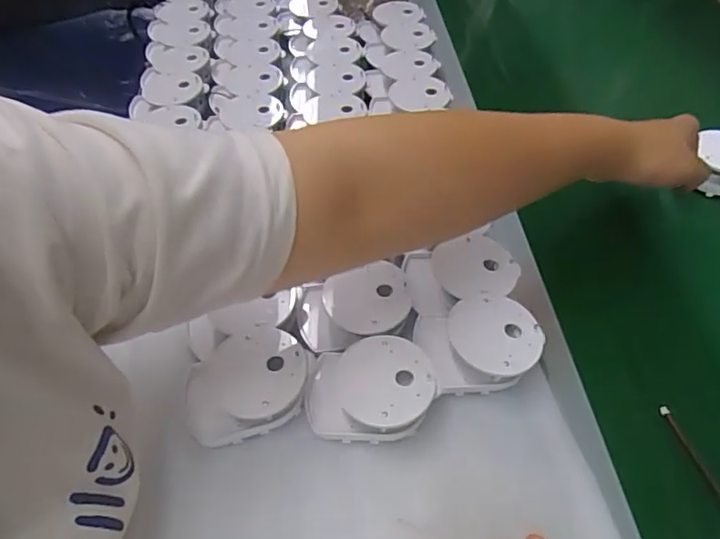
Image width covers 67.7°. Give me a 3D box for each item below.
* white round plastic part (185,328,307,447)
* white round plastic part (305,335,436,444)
[{"bbox_3d":[-0.077,0.078,0.361,0.081,0.040,0.062,-12,50,-10],"label":"white round plastic part"},{"bbox_3d":[0.006,0.080,0.356,0.080,0.036,0.061,3,49,3],"label":"white round plastic part"}]

